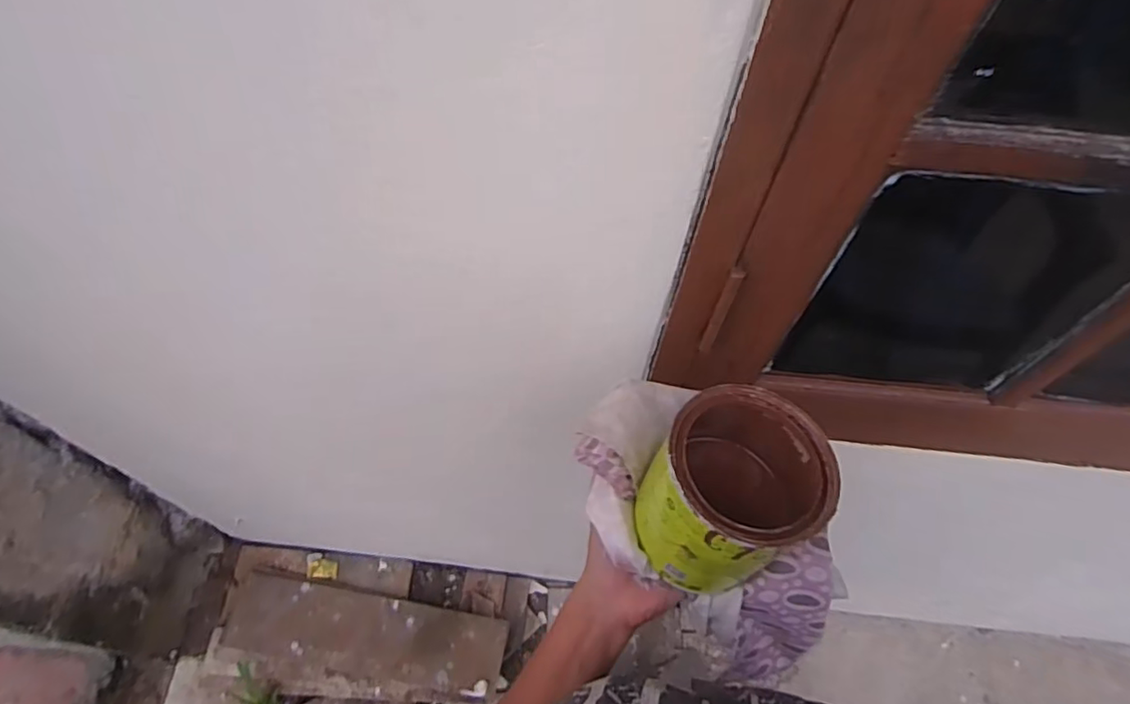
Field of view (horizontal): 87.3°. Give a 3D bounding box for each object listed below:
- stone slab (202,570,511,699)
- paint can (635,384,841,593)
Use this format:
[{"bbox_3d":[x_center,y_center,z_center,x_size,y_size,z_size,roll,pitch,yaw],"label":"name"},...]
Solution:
[{"bbox_3d":[-0.449,0.628,1.282,0.614,0.046,0.207,9,58,1],"label":"stone slab"},{"bbox_3d":[0.109,0.098,0.405,0.098,0.115,0.107,2,58,-3],"label":"paint can"}]

